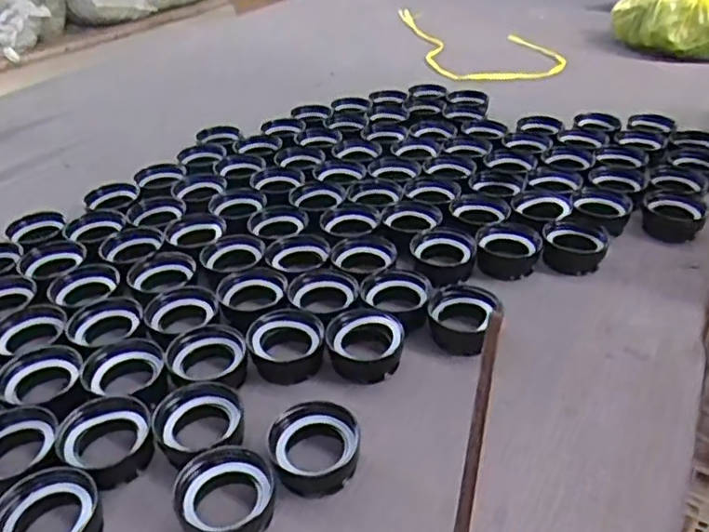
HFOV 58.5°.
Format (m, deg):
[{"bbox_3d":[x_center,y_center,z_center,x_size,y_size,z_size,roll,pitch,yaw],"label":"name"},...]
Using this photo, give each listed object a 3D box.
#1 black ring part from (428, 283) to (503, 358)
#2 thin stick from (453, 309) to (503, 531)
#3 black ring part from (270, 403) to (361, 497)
[{"bbox_3d":[0.100,0.049,0.592,0.064,0.030,0.064,11,36,20],"label":"black ring part"},{"bbox_3d":[0.044,0.148,0.284,0.007,0.270,0.010,11,19,21],"label":"thin stick"},{"bbox_3d":[-0.029,0.139,0.480,0.065,0.040,0.061,-2,34,1],"label":"black ring part"}]

